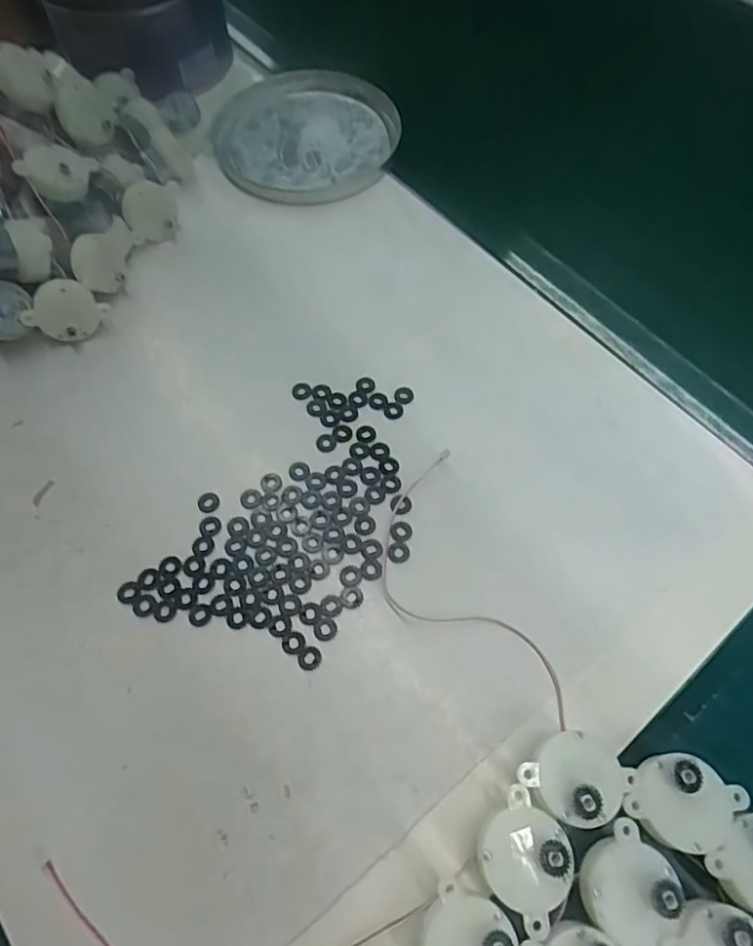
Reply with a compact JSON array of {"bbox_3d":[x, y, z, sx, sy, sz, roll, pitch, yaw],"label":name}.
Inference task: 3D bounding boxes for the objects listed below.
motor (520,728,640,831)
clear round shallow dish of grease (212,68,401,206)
[{"bbox_3d":[0.076,0.119,0.225,0.033,0.031,0.033,-39,69,-19],"label":"motor"},{"bbox_3d":[-0.053,-0.243,0.414,0.130,0.017,0.138,0,62,0],"label":"clear round shallow dish of grease"}]

